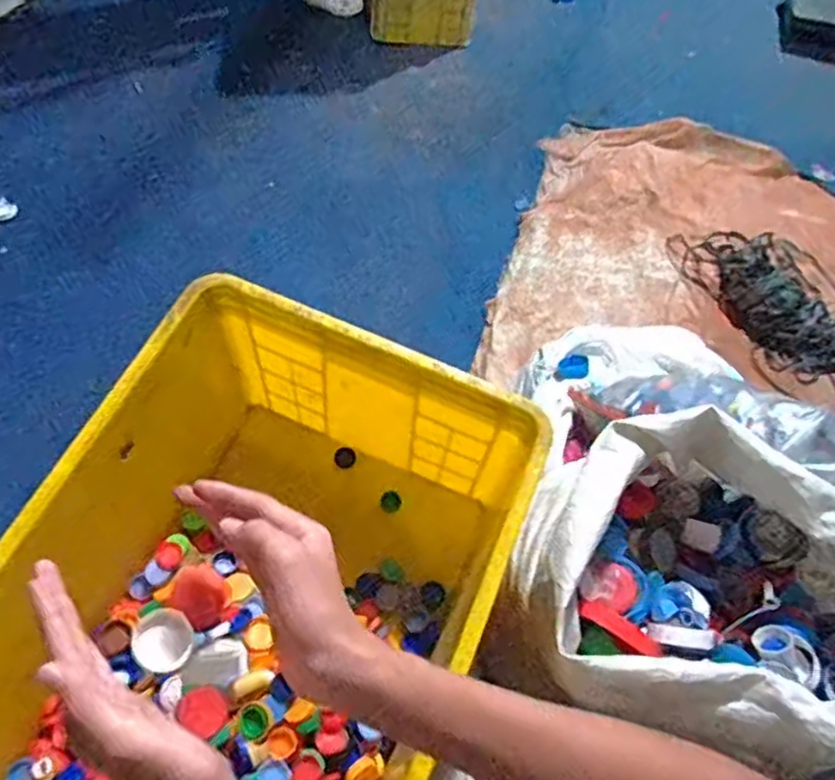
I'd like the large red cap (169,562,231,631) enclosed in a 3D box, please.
[{"bbox_3d":[-0.170,0.161,0.535,0.048,0.025,0.039,50,50,-4],"label":"large red cap"}]

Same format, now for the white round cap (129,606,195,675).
[{"bbox_3d":[-0.183,0.180,0.492,0.041,0.019,0.041,11,68,-30],"label":"white round cap"}]

